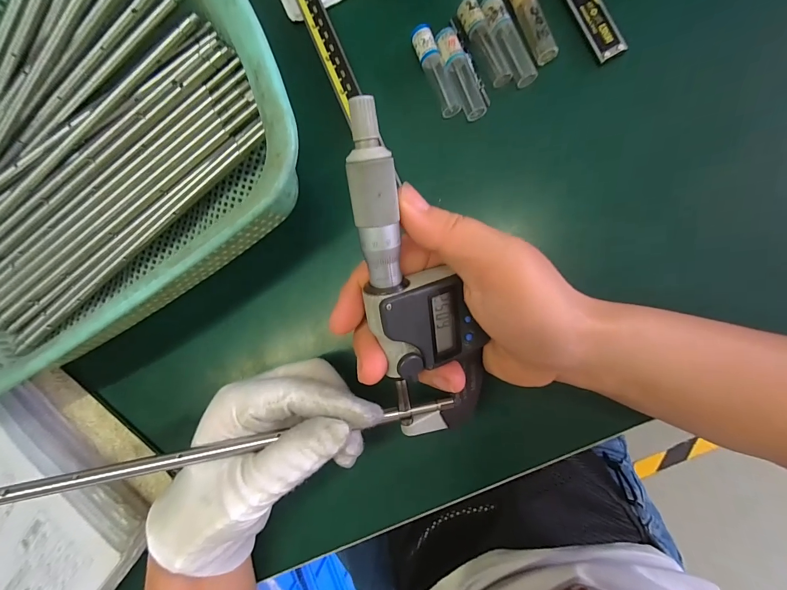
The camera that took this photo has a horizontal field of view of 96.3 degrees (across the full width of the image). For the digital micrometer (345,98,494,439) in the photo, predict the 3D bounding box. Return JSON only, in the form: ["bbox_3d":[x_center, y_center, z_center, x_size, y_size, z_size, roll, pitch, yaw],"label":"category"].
[{"bbox_3d":[0.009,0.004,0.155,0.046,0.031,0.159,-17,115,7],"label":"digital micrometer"}]

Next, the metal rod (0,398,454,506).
[{"bbox_3d":[-0.092,0.078,0.173,0.252,0.006,0.007,-10,87,-4],"label":"metal rod"}]

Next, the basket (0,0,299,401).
[{"bbox_3d":[-0.201,-0.075,0.221,0.300,0.072,0.214,-31,85,6],"label":"basket"}]

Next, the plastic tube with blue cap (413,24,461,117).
[{"bbox_3d":[0.028,-0.143,0.227,0.013,0.016,0.058,-21,86,7],"label":"plastic tube with blue cap"}]

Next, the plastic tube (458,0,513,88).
[{"bbox_3d":[0.057,-0.157,0.220,0.013,0.011,0.056,-27,85,6],"label":"plastic tube"}]

